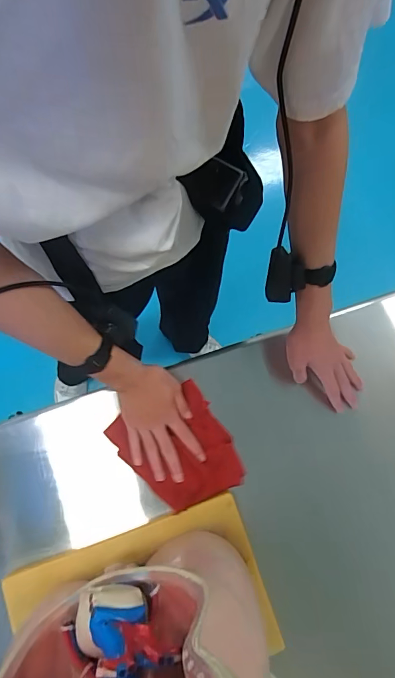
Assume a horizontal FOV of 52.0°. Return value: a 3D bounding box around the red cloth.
[{"bbox_3d":[-0.036,0.176,0.635,0.168,0.023,0.170,-27,73,-2],"label":"red cloth"}]

